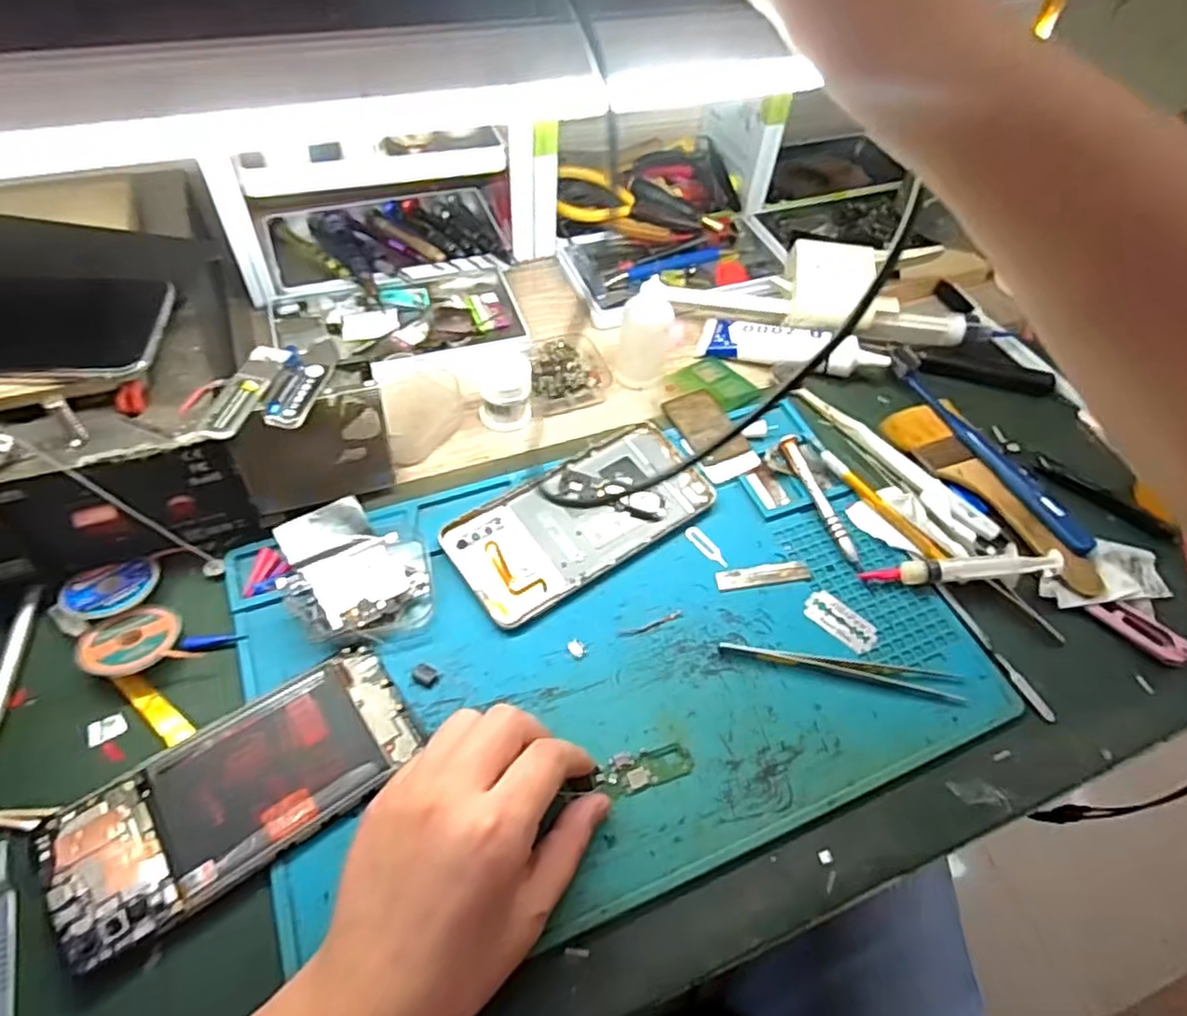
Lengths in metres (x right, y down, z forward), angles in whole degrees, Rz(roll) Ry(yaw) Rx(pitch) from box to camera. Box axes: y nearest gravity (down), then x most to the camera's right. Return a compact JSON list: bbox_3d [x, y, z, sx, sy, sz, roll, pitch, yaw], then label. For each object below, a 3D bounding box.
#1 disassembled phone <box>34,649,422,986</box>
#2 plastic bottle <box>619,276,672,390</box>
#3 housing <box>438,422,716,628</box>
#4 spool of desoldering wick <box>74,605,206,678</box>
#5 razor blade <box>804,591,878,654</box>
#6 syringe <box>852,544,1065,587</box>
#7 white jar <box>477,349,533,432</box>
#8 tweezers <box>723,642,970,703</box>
[{"bbox_3d":[-0.161,0.129,0.323,0.156,0.008,0.071,-30,62,-24],"label":"disassembled phone"},{"bbox_3d":[0.036,-0.119,0.487,0.032,0.071,0.031,10,54,2],"label":"plastic bottle"},{"bbox_3d":[-0.006,0.005,0.430,0.162,0.011,0.074,-29,61,-24],"label":"housing"},{"bbox_3d":[-0.235,0.068,0.361,0.051,0.011,0.036,-16,57,-16],"label":"spool of desoldering wick"},{"bbox_3d":[0.143,0.064,0.405,0.043,0.004,0.022,39,59,21],"label":"razor blade"},{"bbox_3d":[0.220,0.037,0.421,0.113,0.022,0.016,-5,53,8],"label":"syringe"},{"bbox_3d":[-0.059,-0.079,0.472,0.035,0.041,0.036,3,54,-4],"label":"white jar"},{"bbox_3d":[0.137,0.086,0.386,0.132,0.004,0.015,12,54,4],"label":"tweezers"}]

